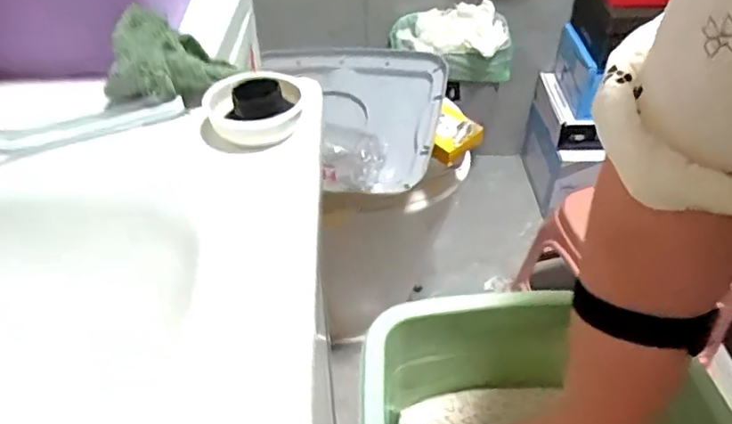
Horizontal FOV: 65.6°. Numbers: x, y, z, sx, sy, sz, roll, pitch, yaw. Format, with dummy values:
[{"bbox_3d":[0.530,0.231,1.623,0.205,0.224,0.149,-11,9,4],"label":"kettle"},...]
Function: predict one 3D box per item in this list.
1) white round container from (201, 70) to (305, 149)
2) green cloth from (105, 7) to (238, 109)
[{"bbox_3d":[-0.076,-0.073,0.392,0.067,0.027,0.060,-12,43,-12],"label":"white round container"},{"bbox_3d":[-0.141,-0.109,0.403,0.071,0.047,0.076,10,43,14],"label":"green cloth"}]

